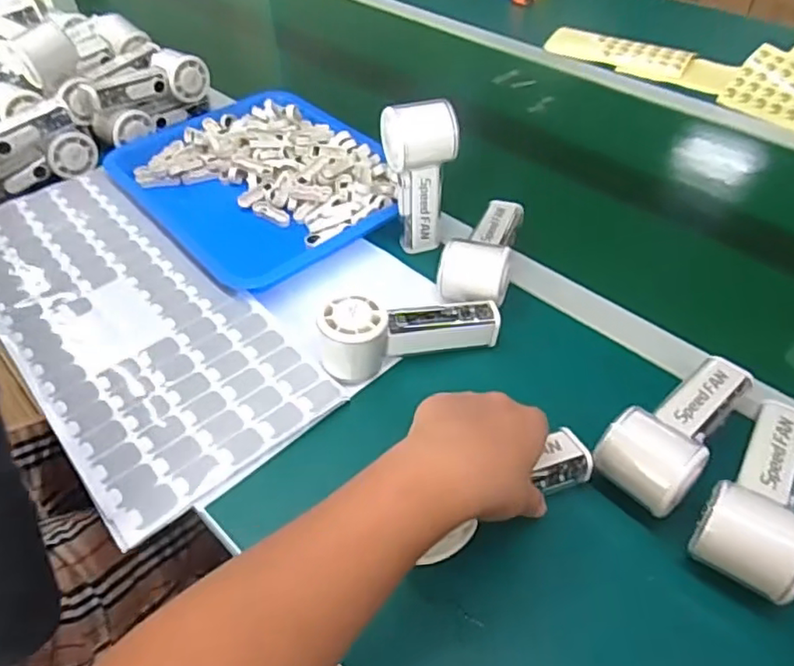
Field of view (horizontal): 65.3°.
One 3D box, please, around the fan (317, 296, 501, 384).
[{"bbox_3d":[0.013,-0.004,0.529,0.155,0.062,0.046,-10,47,-9],"label":"fan"}]

